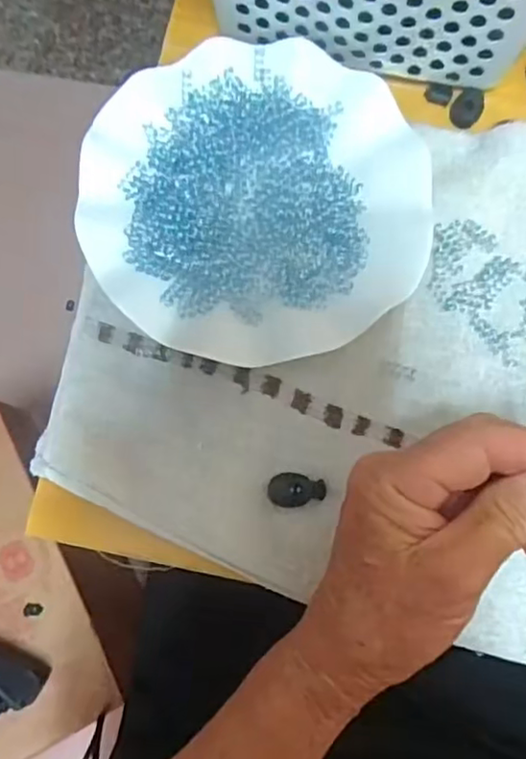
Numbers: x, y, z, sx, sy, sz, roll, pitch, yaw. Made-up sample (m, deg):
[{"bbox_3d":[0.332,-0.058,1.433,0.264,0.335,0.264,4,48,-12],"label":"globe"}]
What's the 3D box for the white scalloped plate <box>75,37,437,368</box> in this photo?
[{"bbox_3d":[-0.004,-0.099,0.331,0.179,0.018,0.178,0,80,0],"label":"white scalloped plate"}]

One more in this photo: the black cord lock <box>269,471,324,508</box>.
[{"bbox_3d":[0.017,0.055,0.307,0.028,0.006,0.016,3,77,1],"label":"black cord lock"}]

